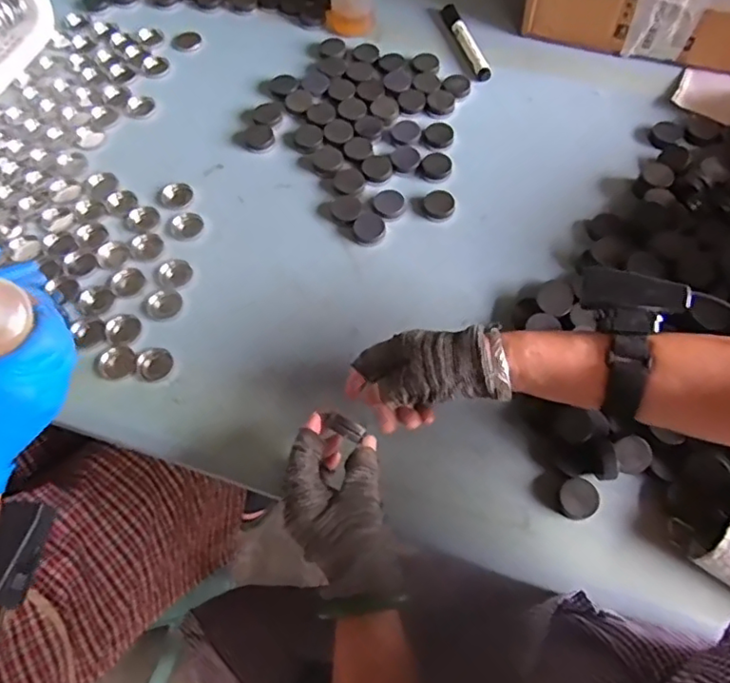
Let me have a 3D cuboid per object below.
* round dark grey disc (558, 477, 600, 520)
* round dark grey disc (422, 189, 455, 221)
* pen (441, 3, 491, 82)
[{"bbox_3d":[0.178,0.132,0.478,0.031,0.011,0.031,0,64,1],"label":"round dark grey disc"},{"bbox_3d":[0.080,-0.148,0.613,0.034,0.011,0.033,0,64,1],"label":"round dark grey disc"},{"bbox_3d":[0.129,-0.383,0.723,0.017,0.015,0.136,-18,65,-7],"label":"pen"}]

